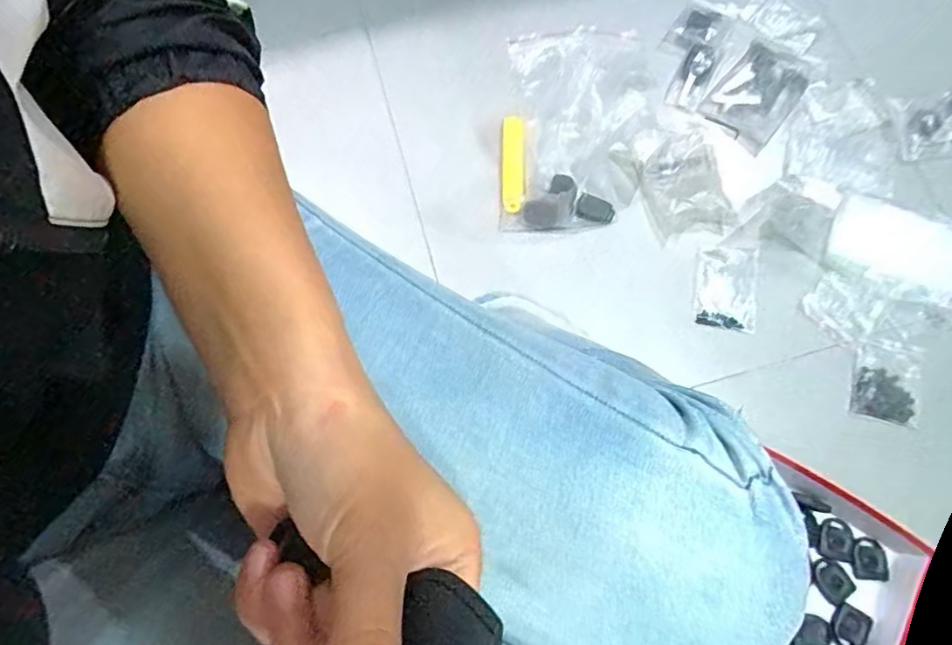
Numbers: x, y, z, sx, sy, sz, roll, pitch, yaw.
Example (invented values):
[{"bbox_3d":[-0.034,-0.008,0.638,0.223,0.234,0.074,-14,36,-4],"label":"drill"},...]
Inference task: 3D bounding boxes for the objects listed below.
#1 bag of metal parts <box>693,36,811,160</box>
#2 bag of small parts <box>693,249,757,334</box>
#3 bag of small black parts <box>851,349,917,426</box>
[{"bbox_3d":[0.345,-0.280,0.709,0.089,0.024,0.123,39,76,14],"label":"bag of metal parts"},{"bbox_3d":[0.286,-0.037,0.660,0.065,0.022,0.092,8,74,5],"label":"bag of small parts"},{"bbox_3d":[0.439,0.067,0.615,0.068,0.006,0.082,15,75,7],"label":"bag of small black parts"}]

